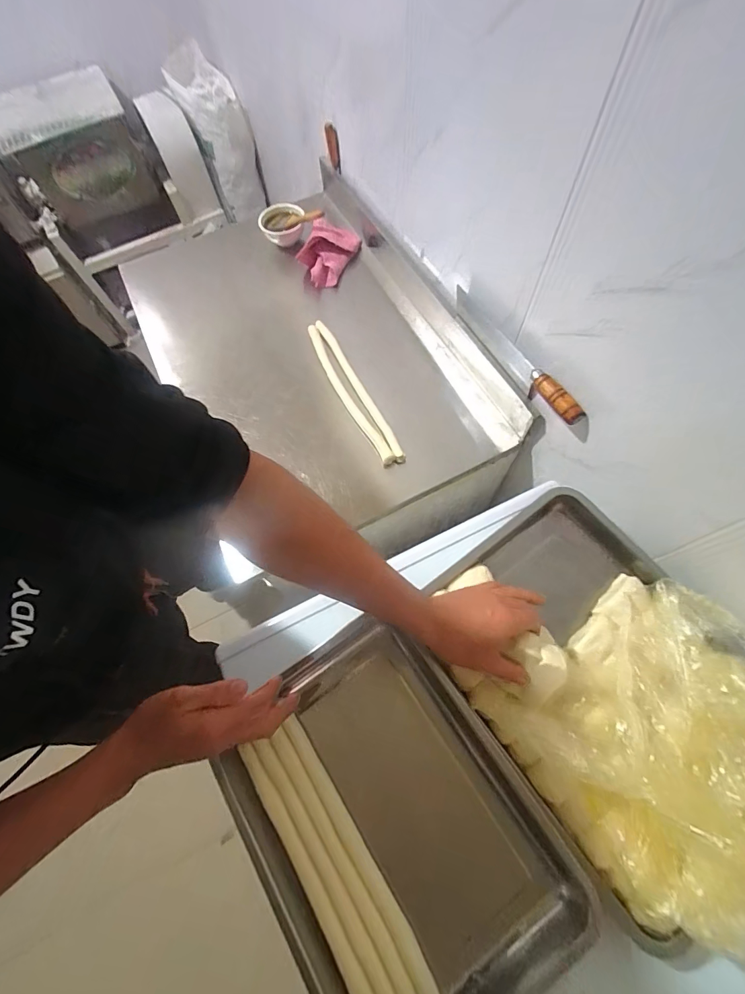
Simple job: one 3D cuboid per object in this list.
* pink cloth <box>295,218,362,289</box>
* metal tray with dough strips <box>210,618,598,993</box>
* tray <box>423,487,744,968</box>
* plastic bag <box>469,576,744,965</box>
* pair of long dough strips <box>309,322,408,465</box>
[{"bbox_3d":[-0.103,-0.584,0.956,0.148,0.071,0.140,-11,66,-2],"label":"pink cloth"},{"bbox_3d":[0.022,0.375,0.472,0.291,0.063,0.385,-35,69,-11],"label":"metal tray with dough strips"},{"bbox_3d":[0.287,0.205,0.463,0.318,0.136,0.413,-34,69,-11],"label":"tray"},{"bbox_3d":[0.312,0.247,0.434,0.284,0.120,0.276,-35,69,-12],"label":"plastic bag"},{"bbox_3d":[-0.042,-0.216,0.816,0.052,0.027,0.375,-25,67,-7],"label":"pair of long dough strips"}]

